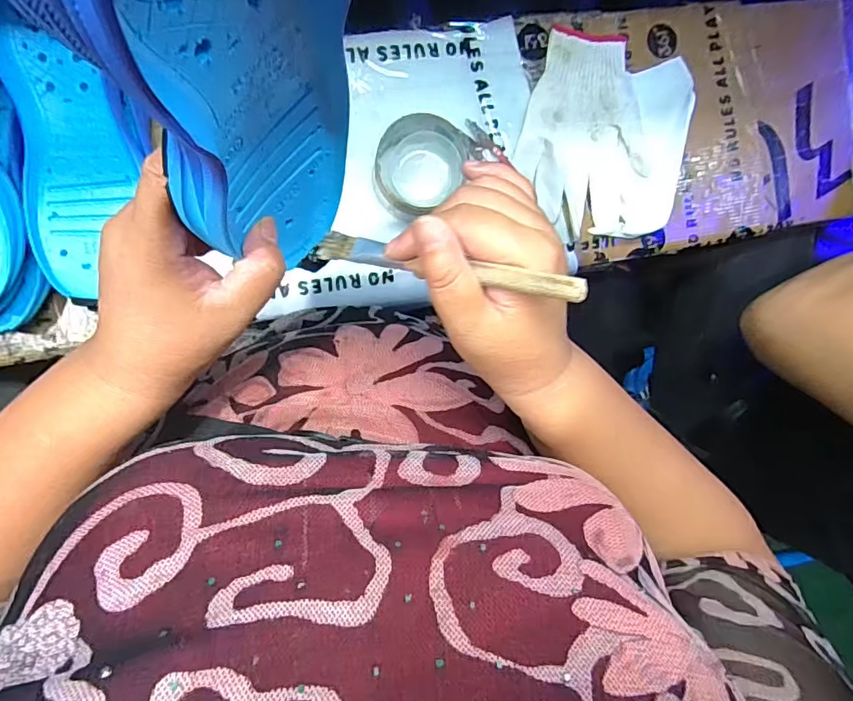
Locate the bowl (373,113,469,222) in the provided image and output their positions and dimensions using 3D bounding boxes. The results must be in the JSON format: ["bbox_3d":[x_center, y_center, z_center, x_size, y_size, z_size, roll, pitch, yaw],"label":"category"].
[{"bbox_3d":[-0.008,-0.167,0.453,0.087,0.048,0.071,-39,97,-6],"label":"bowl"}]

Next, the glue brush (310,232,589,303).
[{"bbox_3d":[0.001,-0.044,0.250,0.161,0.008,0.015,16,89,34],"label":"glue brush"}]

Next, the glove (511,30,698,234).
[{"bbox_3d":[0.177,-0.214,0.493,0.156,0.029,0.179,8,90,-9],"label":"glove"}]

